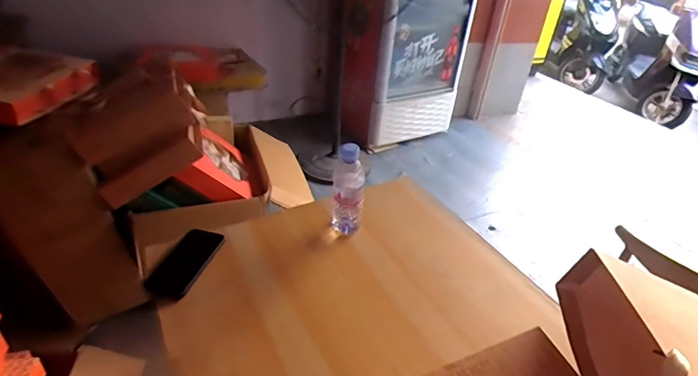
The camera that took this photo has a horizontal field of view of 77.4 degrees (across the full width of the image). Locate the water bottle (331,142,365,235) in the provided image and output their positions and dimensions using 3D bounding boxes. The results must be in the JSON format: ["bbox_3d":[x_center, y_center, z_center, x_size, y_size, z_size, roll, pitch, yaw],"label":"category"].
[{"bbox_3d":[-0.001,-0.001,0.824,0.056,0.183,0.054,6,34,2],"label":"water bottle"}]

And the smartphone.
[{"bbox_3d":[-0.285,0.129,0.756,0.078,0.010,0.146,15,42,13],"label":"smartphone"}]

